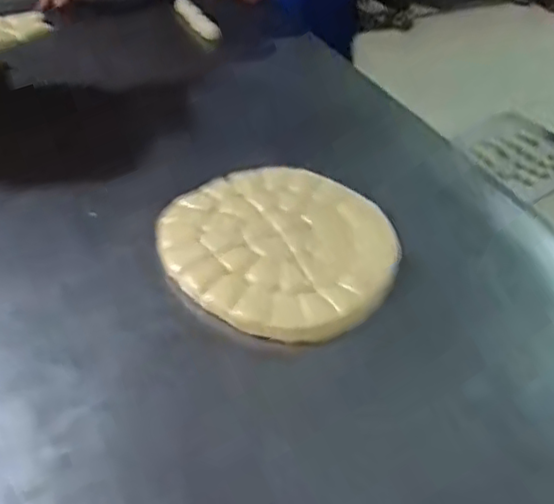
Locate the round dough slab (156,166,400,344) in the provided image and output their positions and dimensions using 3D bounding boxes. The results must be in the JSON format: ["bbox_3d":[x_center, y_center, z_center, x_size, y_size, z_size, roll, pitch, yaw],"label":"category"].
[{"bbox_3d":[0.005,-0.010,0.868,0.290,0.038,0.293,5,43,-5],"label":"round dough slab"}]

